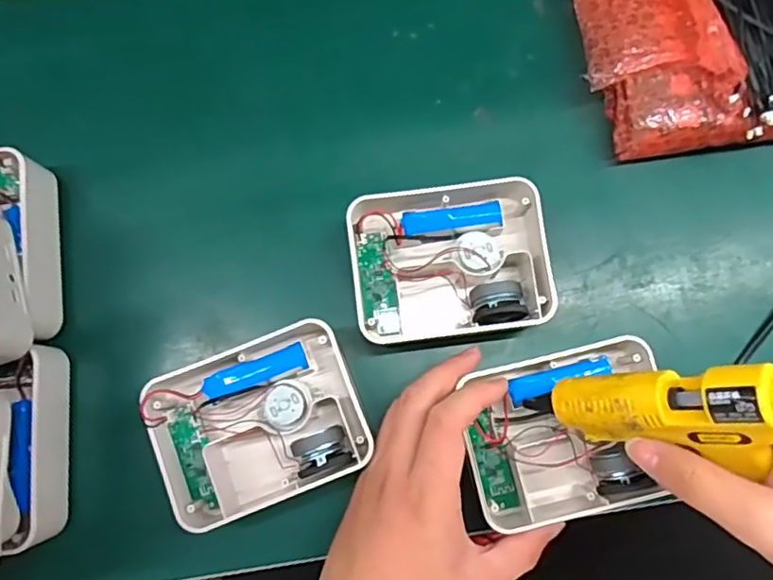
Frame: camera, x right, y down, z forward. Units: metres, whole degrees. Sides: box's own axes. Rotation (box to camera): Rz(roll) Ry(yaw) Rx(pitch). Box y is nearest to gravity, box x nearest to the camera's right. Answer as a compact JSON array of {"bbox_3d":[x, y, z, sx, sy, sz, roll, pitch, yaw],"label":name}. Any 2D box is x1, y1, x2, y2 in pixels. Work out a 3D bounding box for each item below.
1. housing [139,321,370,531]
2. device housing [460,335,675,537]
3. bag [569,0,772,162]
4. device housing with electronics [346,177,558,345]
[{"bbox_3d":[-0.081,0.086,0.387,0.127,0.045,0.099,-21,80,-3],"label":"housing"},{"bbox_3d":[0.116,0.093,0.386,0.121,0.042,0.101,-14,80,-2],"label":"device housing"},{"bbox_3d":[0.231,-0.193,0.426,0.183,0.061,0.184,-7,80,-1],"label":"bag"},{"bbox_3d":[0.043,-0.018,0.405,0.128,0.041,0.098,-7,80,-1],"label":"device housing with electronics"}]

